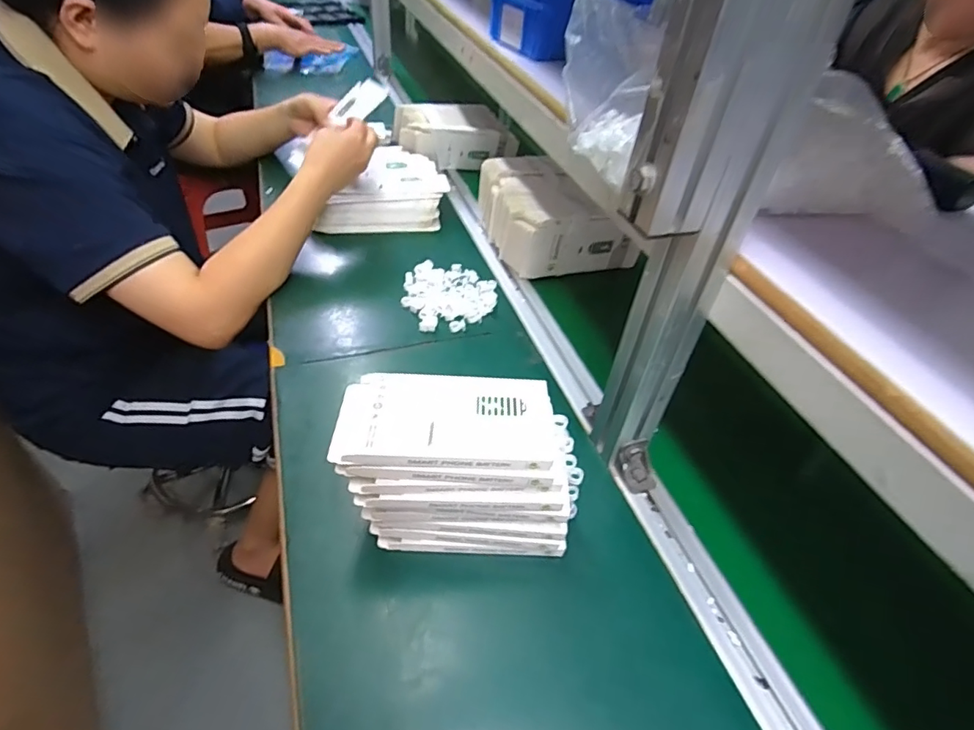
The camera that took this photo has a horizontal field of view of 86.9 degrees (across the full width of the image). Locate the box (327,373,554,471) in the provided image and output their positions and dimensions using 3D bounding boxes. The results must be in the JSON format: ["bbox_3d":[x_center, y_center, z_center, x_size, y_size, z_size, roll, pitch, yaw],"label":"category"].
[{"bbox_3d":[-0.030,0.039,0.371,0.150,0.012,0.078,3,44,-5],"label":"box"}]

